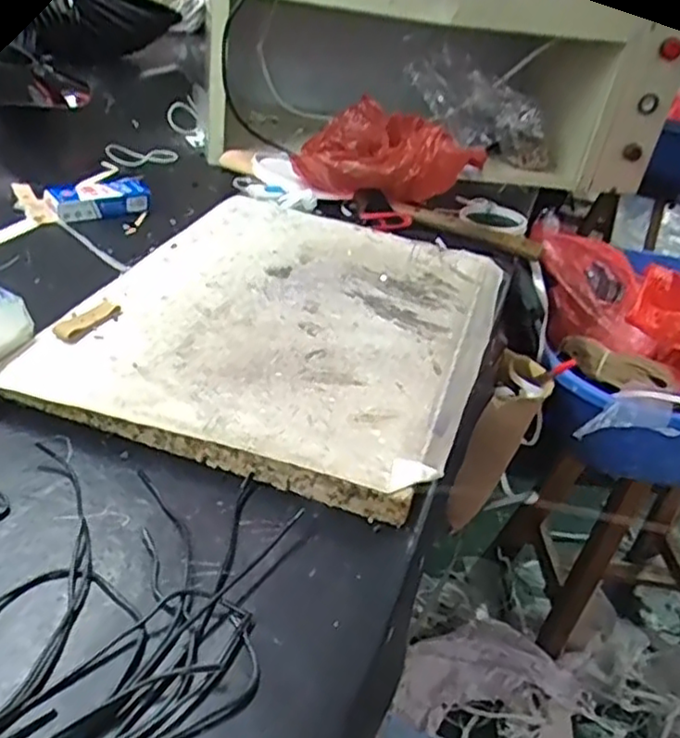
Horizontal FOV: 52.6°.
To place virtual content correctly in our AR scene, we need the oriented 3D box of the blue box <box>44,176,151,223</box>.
[{"bbox_3d":[-0.266,-0.192,0.771,0.109,0.026,0.057,-19,44,-36],"label":"blue box"}]

